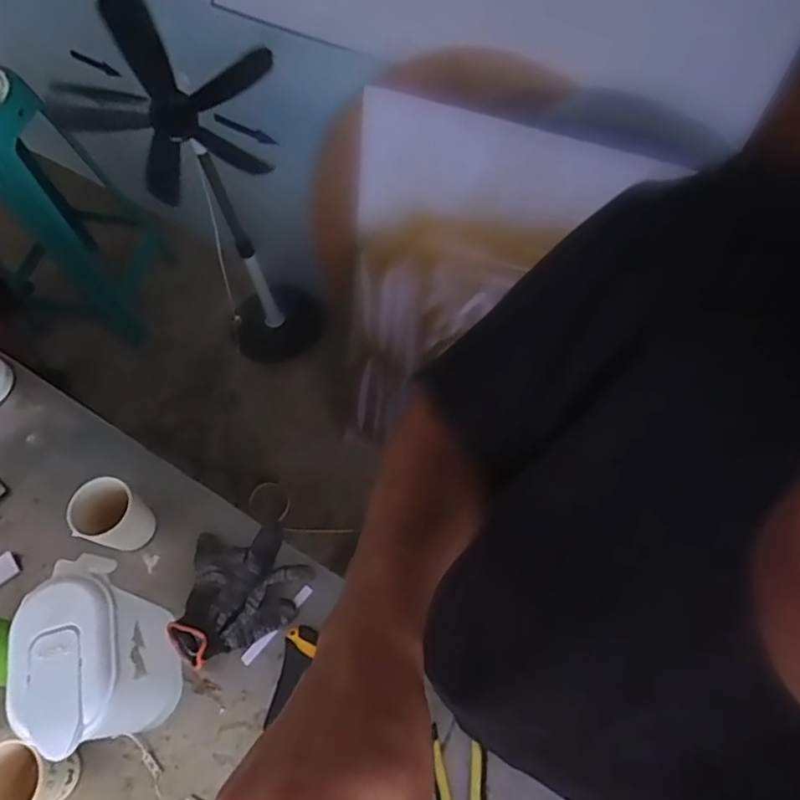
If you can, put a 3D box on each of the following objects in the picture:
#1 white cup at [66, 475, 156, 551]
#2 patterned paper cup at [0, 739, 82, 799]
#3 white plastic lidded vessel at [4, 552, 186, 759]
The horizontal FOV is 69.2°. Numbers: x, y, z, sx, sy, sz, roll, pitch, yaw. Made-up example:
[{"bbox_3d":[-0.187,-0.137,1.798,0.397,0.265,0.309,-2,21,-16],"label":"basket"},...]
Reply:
[{"bbox_3d":[-0.344,0.142,0.706,0.061,0.097,0.070,13,65,10],"label":"white cup"},{"bbox_3d":[-0.381,0.387,0.591,0.066,0.087,0.070,-2,63,3],"label":"patterned paper cup"},{"bbox_3d":[-0.297,0.259,0.607,0.105,0.192,0.176,-20,63,-9],"label":"white plastic lidded vessel"}]

